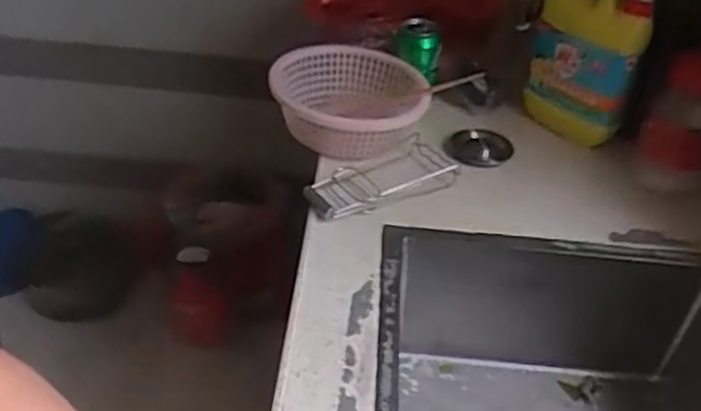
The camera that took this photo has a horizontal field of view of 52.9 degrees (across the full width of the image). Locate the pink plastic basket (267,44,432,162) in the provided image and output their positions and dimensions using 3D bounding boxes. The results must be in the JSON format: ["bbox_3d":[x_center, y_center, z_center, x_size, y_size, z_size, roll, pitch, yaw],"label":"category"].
[{"bbox_3d":[-0.008,-0.126,0.890,0.173,0.103,0.172,-2,39,-9],"label":"pink plastic basket"}]

